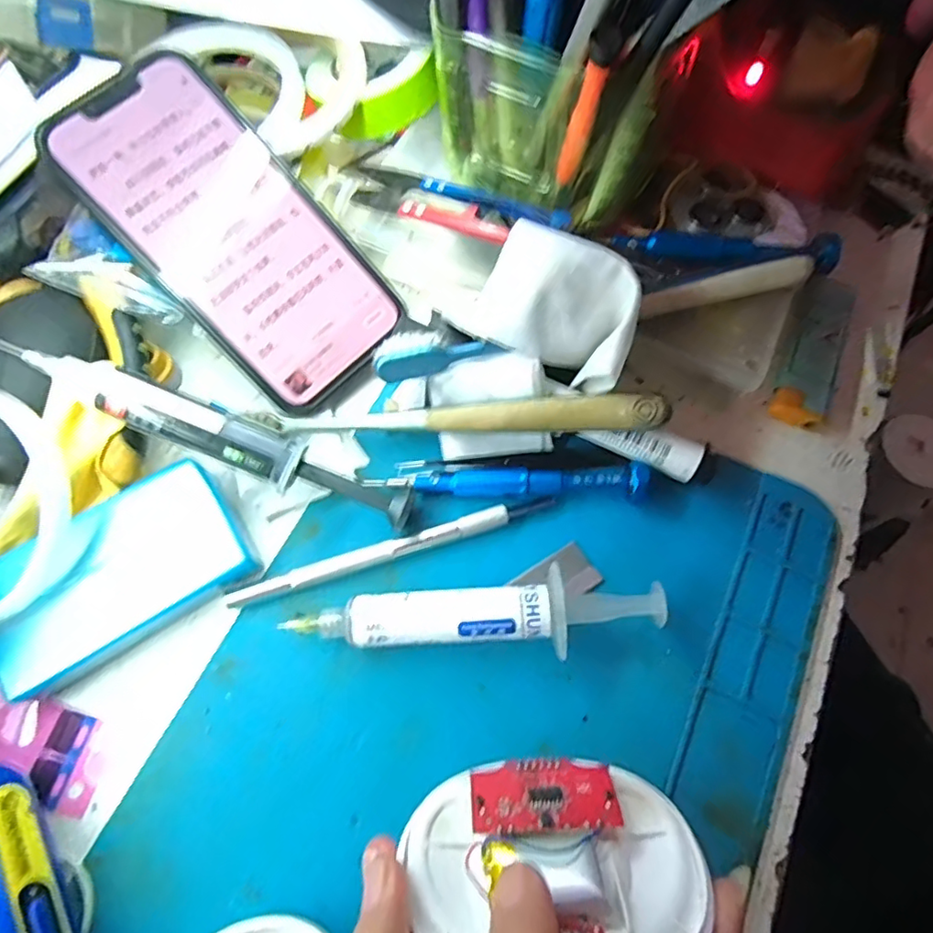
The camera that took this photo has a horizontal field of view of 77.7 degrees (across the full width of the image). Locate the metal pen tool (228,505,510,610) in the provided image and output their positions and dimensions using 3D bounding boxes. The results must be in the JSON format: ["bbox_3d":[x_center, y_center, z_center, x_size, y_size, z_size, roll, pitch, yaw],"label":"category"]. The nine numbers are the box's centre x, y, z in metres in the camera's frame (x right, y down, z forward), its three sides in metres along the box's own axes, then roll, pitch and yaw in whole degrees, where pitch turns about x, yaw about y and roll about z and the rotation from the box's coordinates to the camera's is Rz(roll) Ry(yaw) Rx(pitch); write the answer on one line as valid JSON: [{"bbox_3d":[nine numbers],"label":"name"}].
[{"bbox_3d":[-0.037,0.035,0.224,0.110,0.004,0.008,-16,67,-7],"label":"metal pen tool"}]

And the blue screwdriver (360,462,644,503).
[{"bbox_3d":[0.017,0.004,0.232,0.108,0.010,0.012,2,67,1],"label":"blue screwdriver"}]

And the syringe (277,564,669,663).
[{"bbox_3d":[0.004,0.056,0.210,0.133,0.020,0.027,-4,67,-2],"label":"syringe"}]

